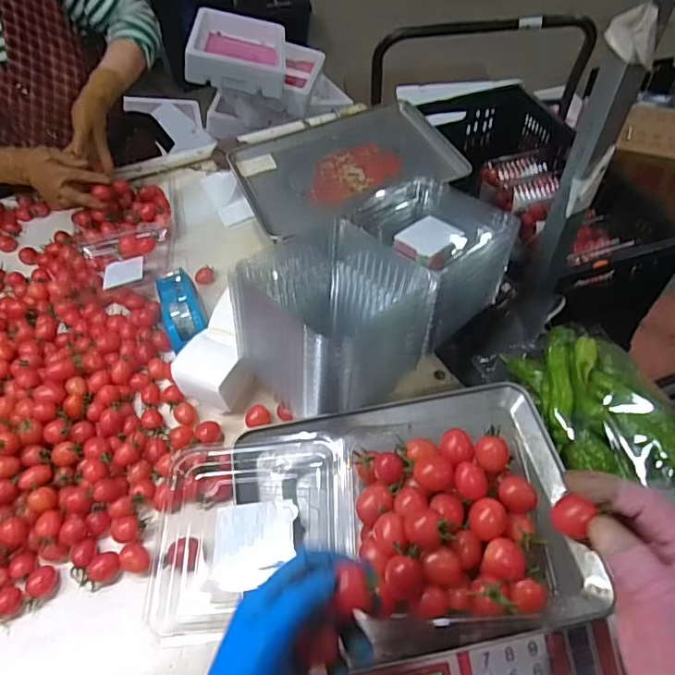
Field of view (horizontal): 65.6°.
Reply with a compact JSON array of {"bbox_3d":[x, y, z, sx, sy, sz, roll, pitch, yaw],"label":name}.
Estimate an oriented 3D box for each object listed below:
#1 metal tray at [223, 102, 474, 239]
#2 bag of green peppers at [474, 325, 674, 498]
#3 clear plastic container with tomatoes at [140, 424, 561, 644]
[{"bbox_3d":[0.011,-0.283,0.845,0.329,0.025,0.240,-20,53,-11],"label":"metal tray"},{"bbox_3d":[0.318,0.084,0.607,0.181,0.072,0.278,-18,53,-9],"label":"bag of green peppers"},{"bbox_3d":[0.002,0.168,0.483,0.341,0.065,0.178,-4,51,15],"label":"clear plastic container with tomatoes"}]

